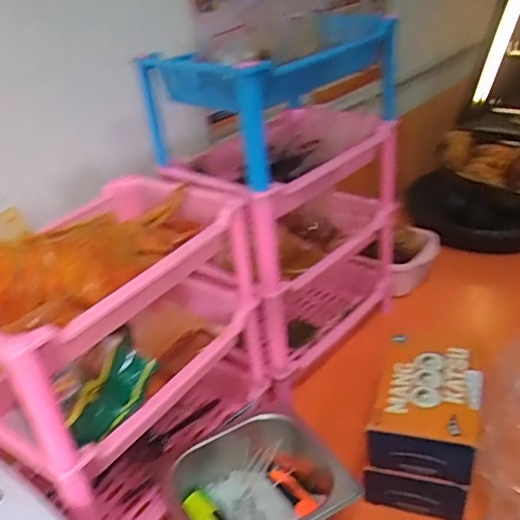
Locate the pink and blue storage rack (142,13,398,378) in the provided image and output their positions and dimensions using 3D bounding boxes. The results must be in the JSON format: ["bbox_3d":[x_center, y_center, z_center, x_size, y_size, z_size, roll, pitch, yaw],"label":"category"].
[{"bbox_3d":[0.051,-0.075,0.827,0.219,0.479,0.345,15,37,33],"label":"pink and blue storage rack"}]

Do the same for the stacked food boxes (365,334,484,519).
[{"bbox_3d":[0.196,0.195,0.651,0.111,0.115,0.144,7,33,23],"label":"stacked food boxes"}]

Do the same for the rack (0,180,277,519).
[{"bbox_3d":[-0.154,0.114,0.648,0.191,0.342,0.323,16,37,34],"label":"rack"}]

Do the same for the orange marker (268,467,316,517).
[{"bbox_3d":[0.034,0.263,0.642,0.023,0.010,0.091,-20,16,-20],"label":"orange marker"}]

